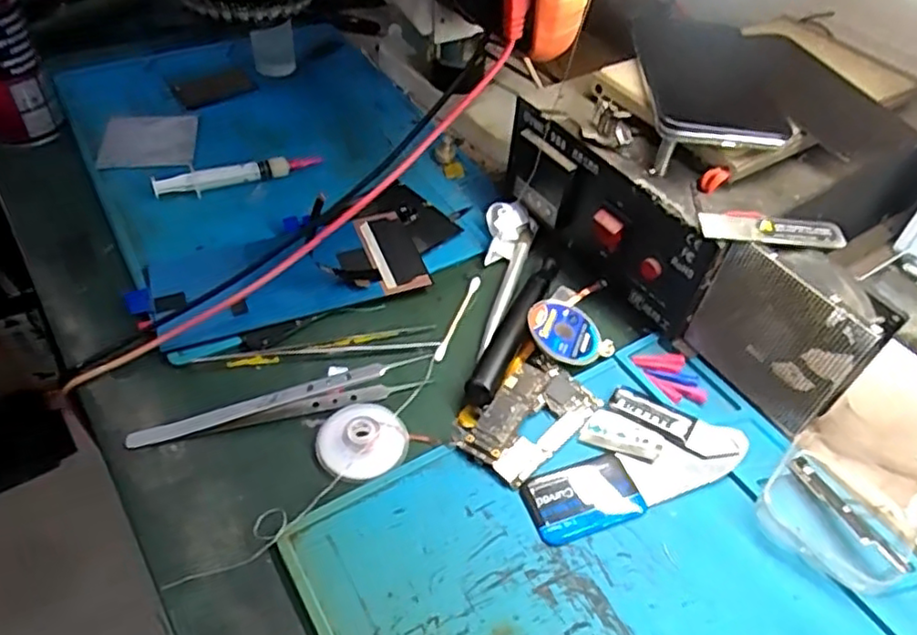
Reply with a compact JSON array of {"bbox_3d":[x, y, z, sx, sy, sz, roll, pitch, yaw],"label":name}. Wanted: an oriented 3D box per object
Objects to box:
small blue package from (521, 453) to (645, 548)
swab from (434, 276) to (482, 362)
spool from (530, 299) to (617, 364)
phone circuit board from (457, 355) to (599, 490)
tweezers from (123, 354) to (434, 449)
[{"bbox_3d":[0.061,0.087,0.323,0.054,0.004,0.035,-14,50,-15],"label":"small blue package"},{"bbox_3d":[0.000,-0.001,0.405,0.007,0.004,0.073,16,49,11],"label":"swab"},{"bbox_3d":[0.063,0.008,0.388,0.045,0.004,0.043,11,51,-14],"label":"spool"},{"bbox_3d":[0.037,0.052,0.350,0.045,0.007,0.075,36,56,26],"label":"phone circuit board"},{"bbox_3d":[-0.090,0.043,0.344,0.152,0.019,0.013,-13,50,-14],"label":"tweezers"}]

